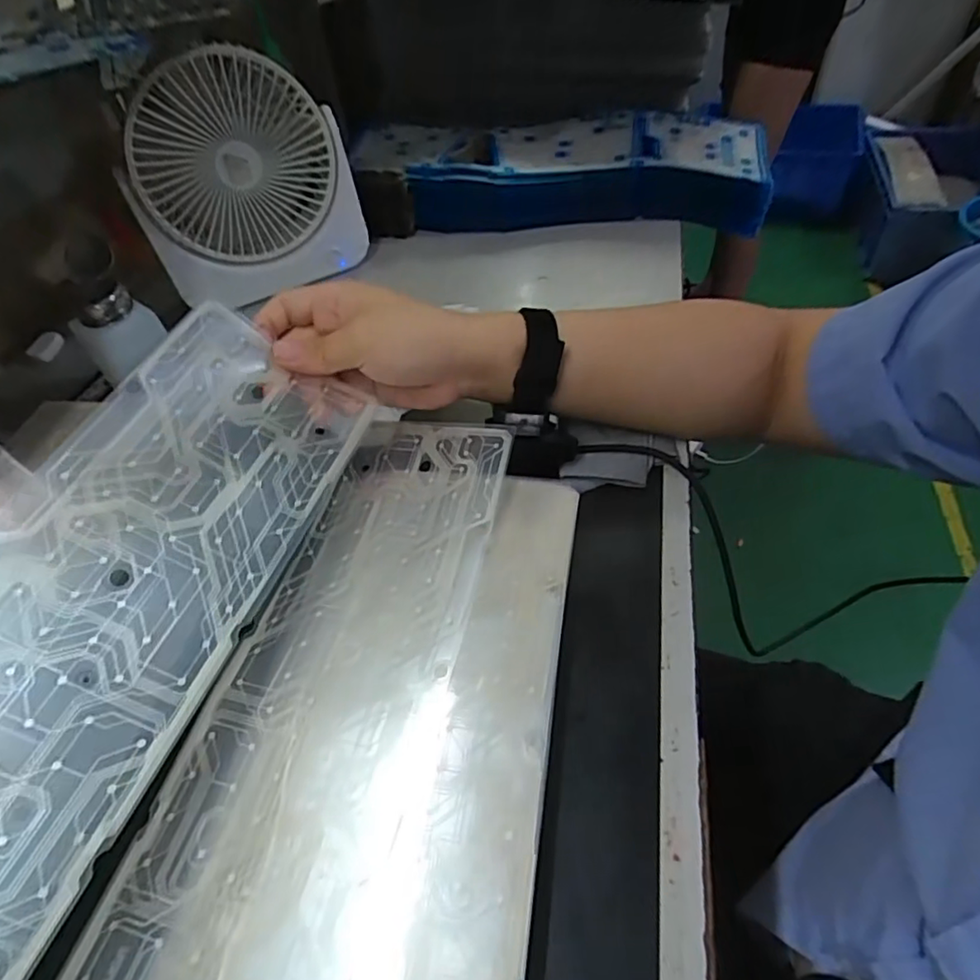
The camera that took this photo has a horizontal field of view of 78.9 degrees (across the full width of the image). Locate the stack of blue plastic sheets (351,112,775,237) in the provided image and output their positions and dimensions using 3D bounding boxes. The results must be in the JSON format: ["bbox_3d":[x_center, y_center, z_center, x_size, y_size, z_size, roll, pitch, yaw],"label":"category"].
[{"bbox_3d":[0.073,-0.347,0.653,0.428,0.065,0.133,0,52,7],"label":"stack of blue plastic sheets"}]

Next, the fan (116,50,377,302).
[{"bbox_3d":[-0.220,-0.274,0.526,0.177,0.187,0.066,-32,55,-18],"label":"fan"}]

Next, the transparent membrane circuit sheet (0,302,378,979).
[{"bbox_3d":[-0.193,0.080,0.251,0.128,0.011,0.411,30,56,-9],"label":"transparent membrane circuit sheet"}]

